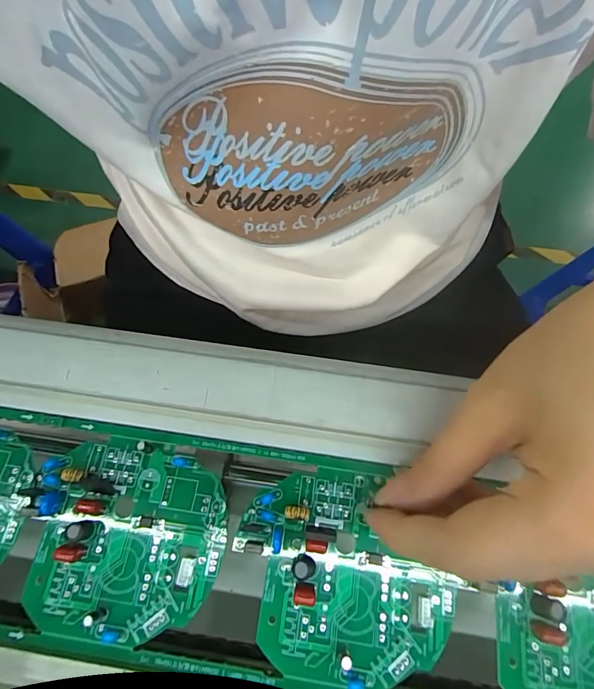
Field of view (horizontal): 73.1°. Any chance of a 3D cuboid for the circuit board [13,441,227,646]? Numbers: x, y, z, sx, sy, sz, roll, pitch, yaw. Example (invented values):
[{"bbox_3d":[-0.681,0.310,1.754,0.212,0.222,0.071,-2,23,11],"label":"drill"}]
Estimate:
[{"bbox_3d":[-0.081,0.088,0.184,0.091,0.009,0.081,3,71,0],"label":"circuit board"}]

